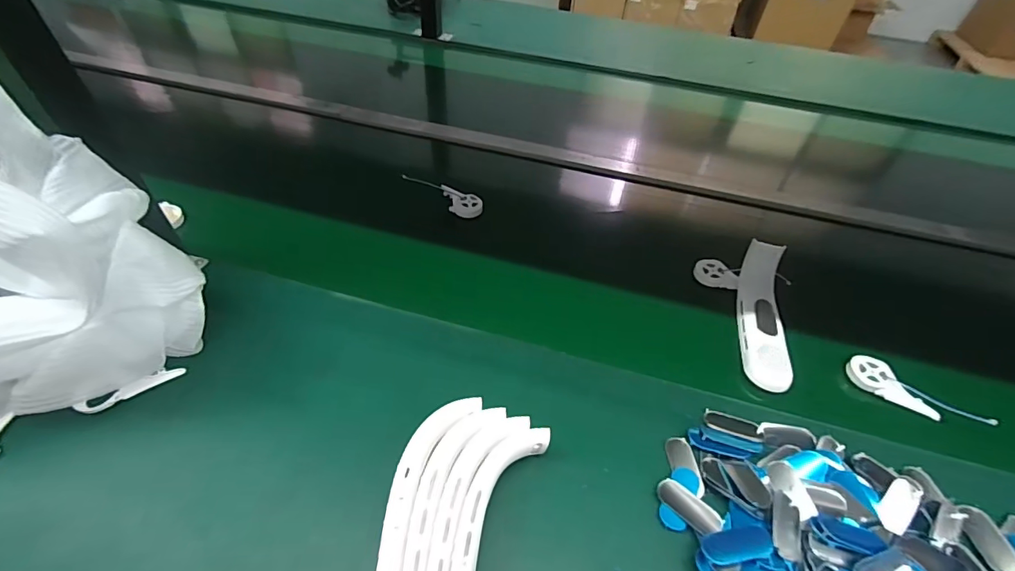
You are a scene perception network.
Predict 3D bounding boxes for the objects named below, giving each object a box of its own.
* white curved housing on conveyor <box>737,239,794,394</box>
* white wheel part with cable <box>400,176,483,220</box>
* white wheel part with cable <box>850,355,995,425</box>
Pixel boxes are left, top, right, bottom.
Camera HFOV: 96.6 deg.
[{"bbox_3d":[0.322,0.031,0.555,0.048,0.052,0.191,13,47,9],"label":"white curved housing on conveyor"},{"bbox_3d":[-0.105,-0.151,0.728,0.147,0.018,0.045,36,54,26],"label":"white wheel part with cable"},{"bbox_3d":[0.458,0.125,0.508,0.127,0.025,0.034,36,54,26],"label":"white wheel part with cable"}]

